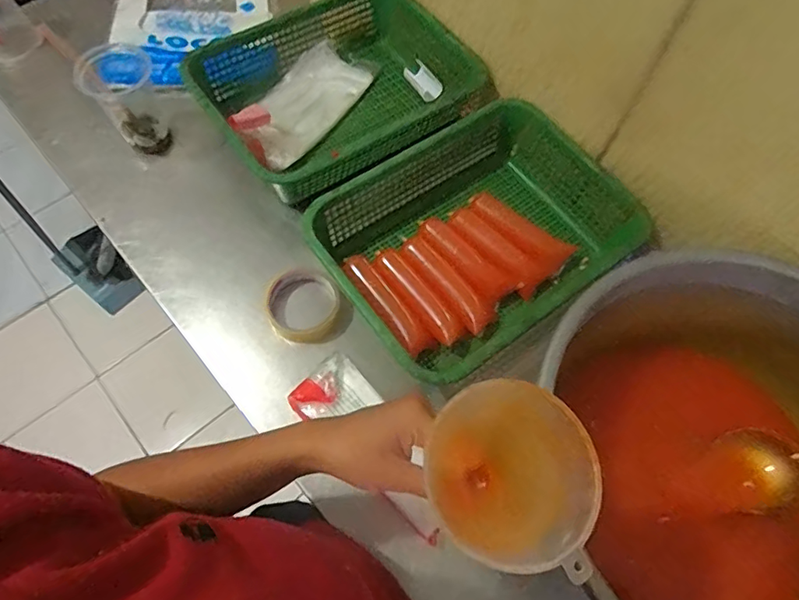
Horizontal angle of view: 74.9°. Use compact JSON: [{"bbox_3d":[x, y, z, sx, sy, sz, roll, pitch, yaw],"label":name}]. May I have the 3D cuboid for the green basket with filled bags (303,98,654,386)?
[{"bbox_3d":[0.090,-0.094,0.647,0.332,0.100,0.241,-32,70,-16],"label":"green basket with filled bags"}]

